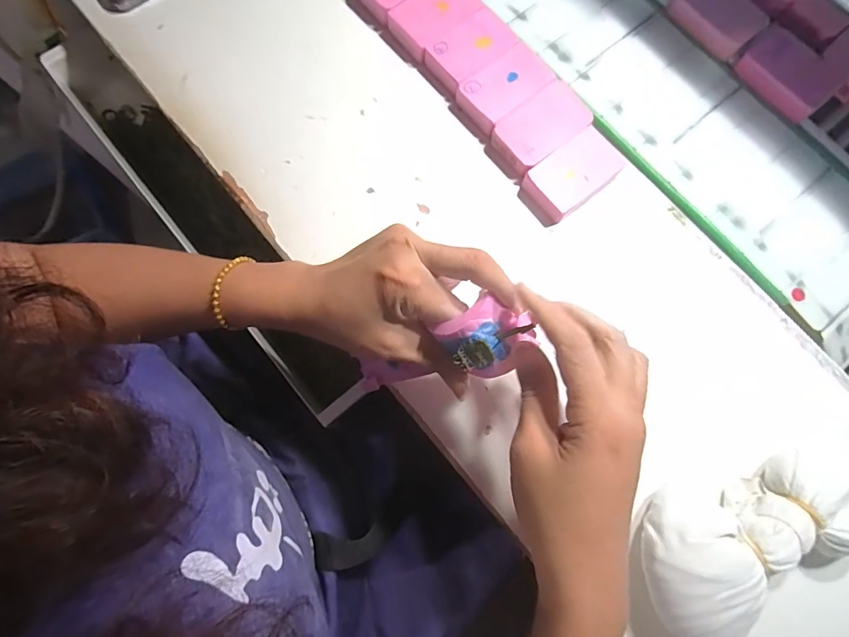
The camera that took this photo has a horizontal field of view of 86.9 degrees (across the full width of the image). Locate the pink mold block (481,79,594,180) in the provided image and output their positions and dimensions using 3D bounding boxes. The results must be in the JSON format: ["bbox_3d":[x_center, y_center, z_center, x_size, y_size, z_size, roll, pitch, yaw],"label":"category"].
[{"bbox_3d":[0.090,-0.147,0.350,0.074,0.017,0.044,-36,81,-7],"label":"pink mold block"}]

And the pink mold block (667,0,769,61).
[{"bbox_3d":[0.246,-0.255,0.376,0.050,0.016,0.071,-39,81,-7],"label":"pink mold block"}]

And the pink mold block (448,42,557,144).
[{"bbox_3d":[0.065,-0.187,0.366,0.082,0.017,0.046,-37,81,-7],"label":"pink mold block"}]

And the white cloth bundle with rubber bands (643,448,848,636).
[{"bbox_3d":[0.209,0.135,0.283,0.162,0.048,0.092,-33,80,-6],"label":"white cloth bundle with rubber bands"}]

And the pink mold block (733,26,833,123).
[{"bbox_3d":[0.294,-0.198,0.363,0.035,0.019,0.073,-39,81,-7],"label":"pink mold block"}]

